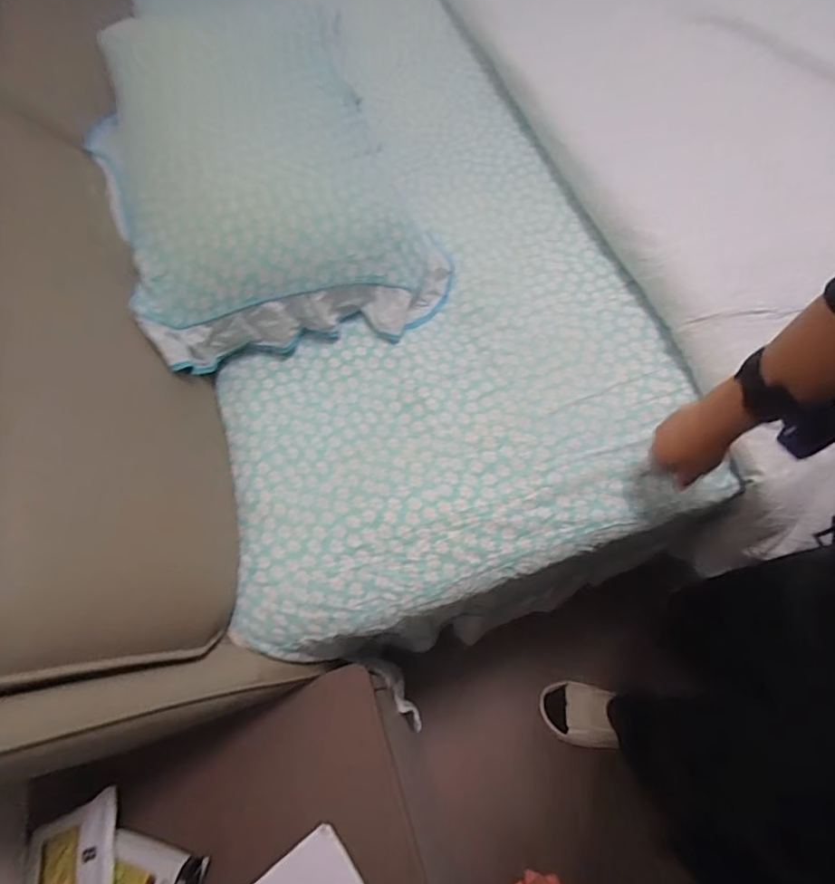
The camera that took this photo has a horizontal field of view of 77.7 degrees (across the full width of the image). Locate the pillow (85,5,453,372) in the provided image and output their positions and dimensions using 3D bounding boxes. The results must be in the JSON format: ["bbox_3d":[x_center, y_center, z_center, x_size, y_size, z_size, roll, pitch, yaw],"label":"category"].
[{"bbox_3d":[-0.238,-0.411,0.760,0.385,0.154,0.602,-20,68,-6],"label":"pillow"}]

